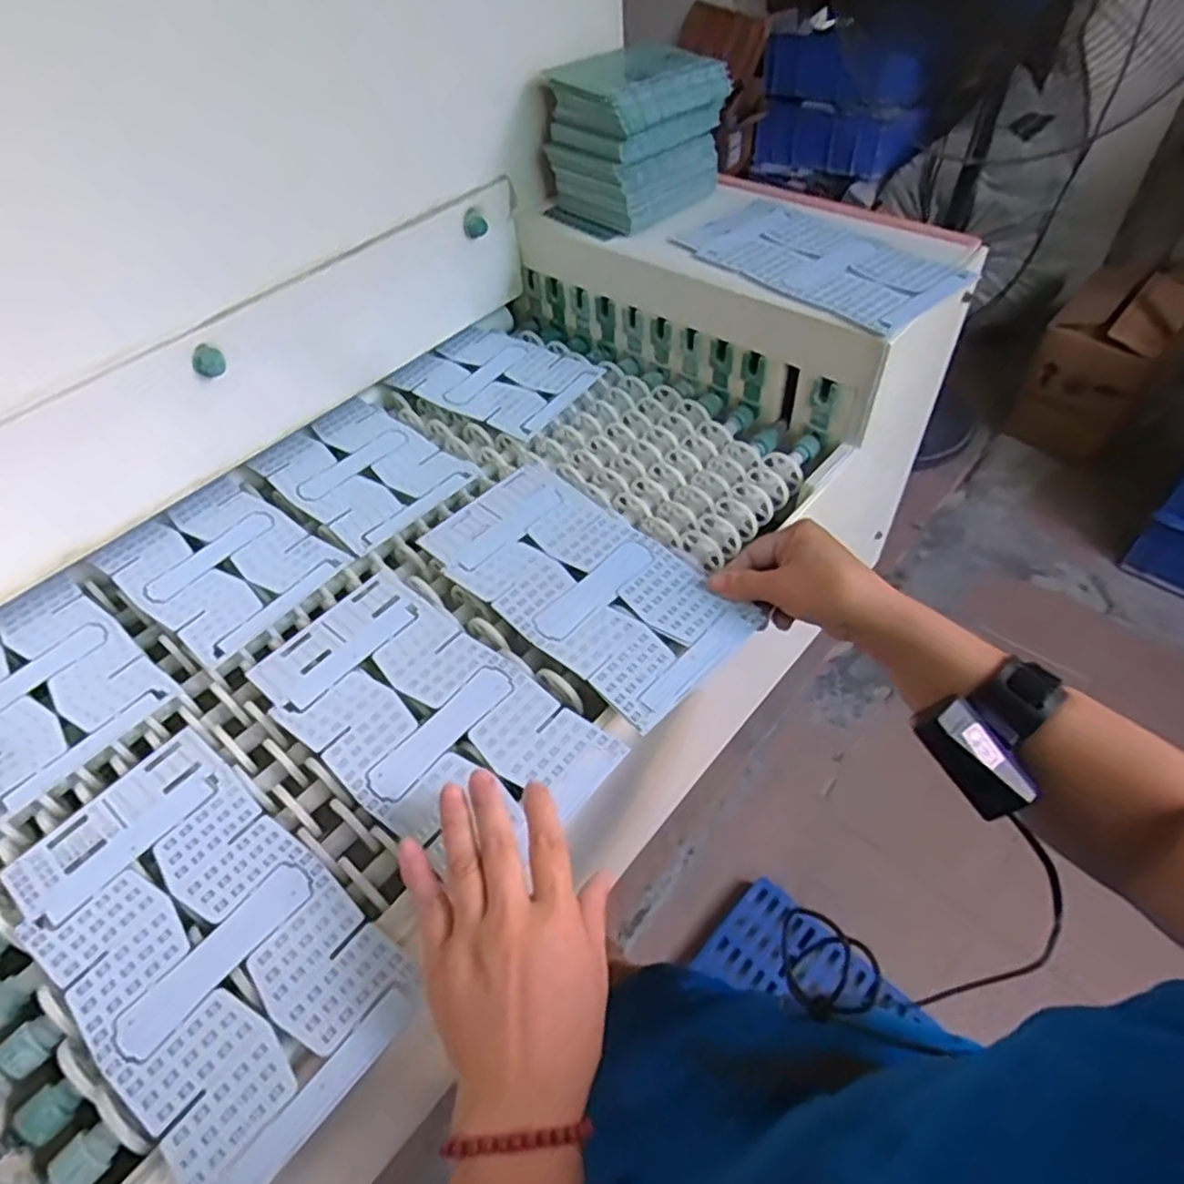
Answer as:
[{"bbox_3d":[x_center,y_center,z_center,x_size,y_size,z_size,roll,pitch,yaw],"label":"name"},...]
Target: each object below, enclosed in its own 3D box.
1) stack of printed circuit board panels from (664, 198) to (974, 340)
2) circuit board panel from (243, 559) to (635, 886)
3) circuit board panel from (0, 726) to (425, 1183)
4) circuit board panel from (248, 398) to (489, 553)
[{"bbox_3d":[0.203,-0.309,0.662,0.137,0.012,0.250,-34,55,-22],"label":"stack of printed circuit board panels"},{"bbox_3d":[-0.111,0.079,0.473,0.241,0.010,0.127,31,58,28],"label":"circuit board panel"},{"bbox_3d":[-0.214,0.186,0.394,0.242,0.010,0.126,30,58,28],"label":"circuit board panel"},{"bbox_3d":[-0.209,-0.114,0.650,0.179,0.004,0.132,34,60,30],"label":"circuit board panel"}]

